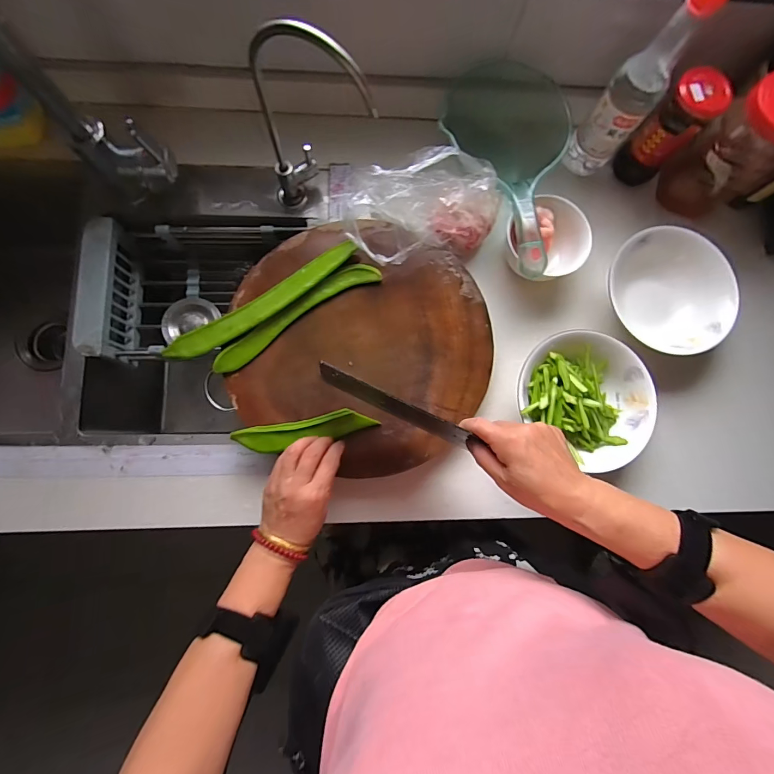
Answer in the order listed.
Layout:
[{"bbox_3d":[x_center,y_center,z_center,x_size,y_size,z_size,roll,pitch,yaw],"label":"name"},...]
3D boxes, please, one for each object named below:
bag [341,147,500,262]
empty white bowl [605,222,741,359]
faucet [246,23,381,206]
[{"bbox_3d":[0.051,-0.228,0.473,0.206,0.094,0.103,-18,83,-6],"label":"bag"},{"bbox_3d":[0.379,-0.129,0.524,0.169,0.059,0.153,44,81,3],"label":"empty white bowl"},{"bbox_3d":[-0.079,-0.270,0.431,0.128,0.252,0.055,38,81,2],"label":"faucet"}]

